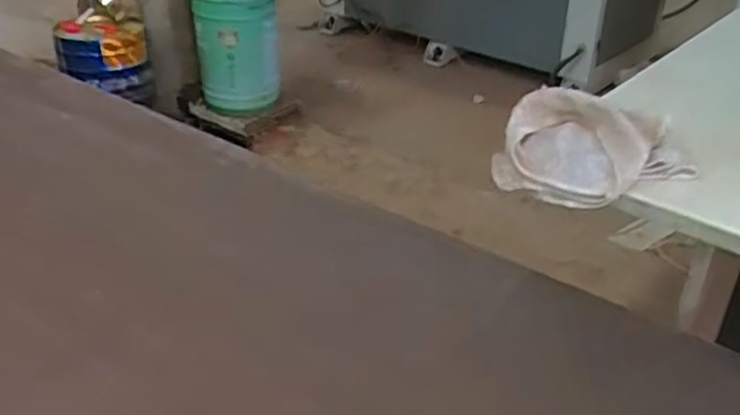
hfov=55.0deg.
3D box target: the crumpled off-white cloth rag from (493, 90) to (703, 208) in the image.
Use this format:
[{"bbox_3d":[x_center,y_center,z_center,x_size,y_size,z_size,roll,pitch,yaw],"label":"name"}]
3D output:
[{"bbox_3d":[0.241,-0.063,0.772,0.202,0.081,0.154,10,33,15],"label":"crumpled off-white cloth rag"}]

